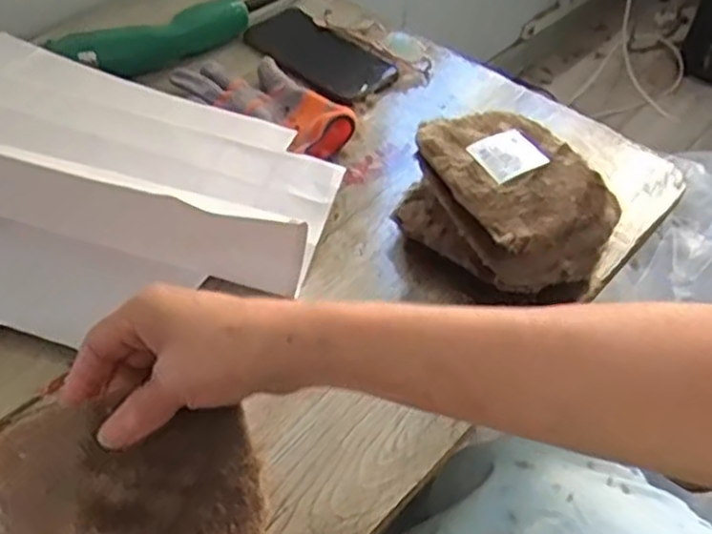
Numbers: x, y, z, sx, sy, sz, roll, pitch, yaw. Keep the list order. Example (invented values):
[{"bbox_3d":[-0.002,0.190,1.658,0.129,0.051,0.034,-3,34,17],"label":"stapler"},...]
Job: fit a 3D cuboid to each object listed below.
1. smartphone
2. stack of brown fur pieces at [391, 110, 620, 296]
[{"bbox_3d":[-0.039,-0.214,0.740,0.078,0.013,0.164,-35,58,-29],"label":"smartphone"},{"bbox_3d":[0.109,-0.036,0.532,0.106,0.089,0.143,-28,55,-24],"label":"stack of brown fur pieces"}]

